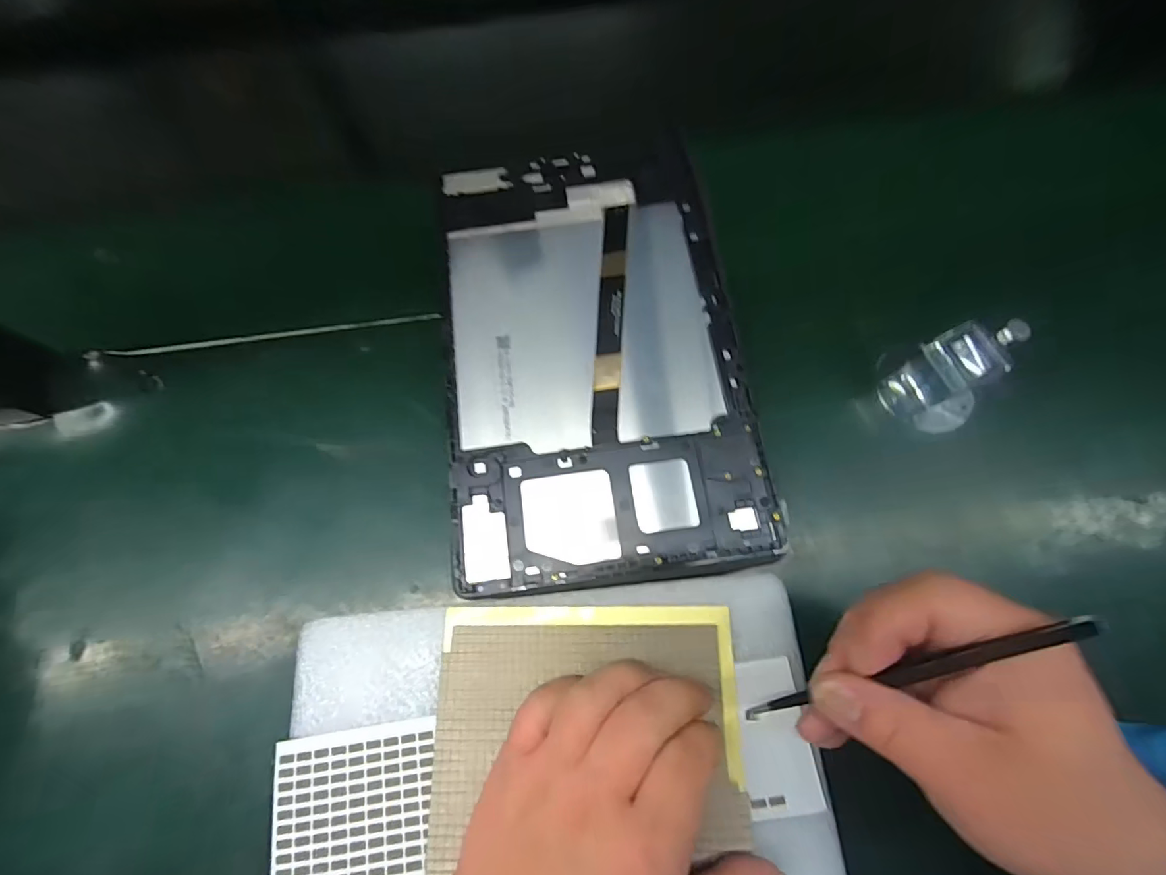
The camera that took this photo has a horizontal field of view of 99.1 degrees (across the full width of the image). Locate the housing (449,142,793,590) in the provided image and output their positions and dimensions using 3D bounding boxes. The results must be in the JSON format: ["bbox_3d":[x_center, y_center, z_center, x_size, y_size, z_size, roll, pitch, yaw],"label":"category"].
[{"bbox_3d":[0.003,-0.052,0.259,0.149,0.006,0.244,-7,73,0],"label":"housing"}]

